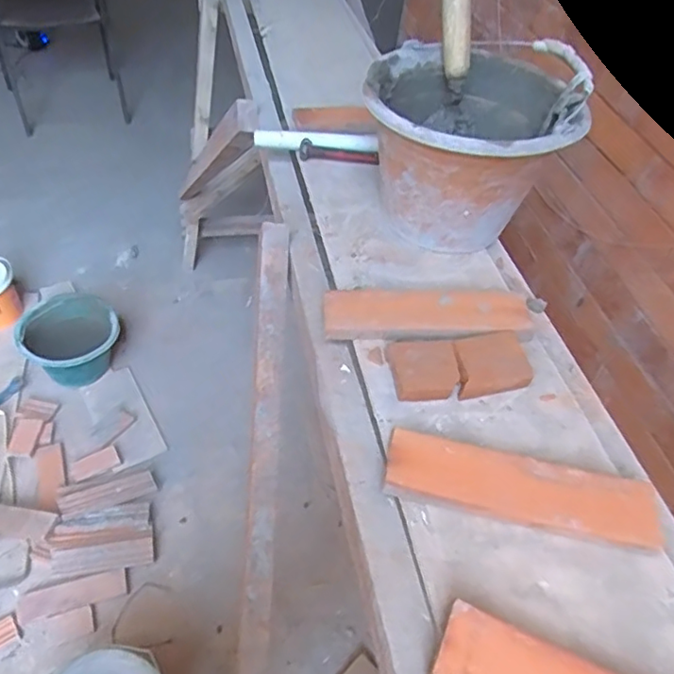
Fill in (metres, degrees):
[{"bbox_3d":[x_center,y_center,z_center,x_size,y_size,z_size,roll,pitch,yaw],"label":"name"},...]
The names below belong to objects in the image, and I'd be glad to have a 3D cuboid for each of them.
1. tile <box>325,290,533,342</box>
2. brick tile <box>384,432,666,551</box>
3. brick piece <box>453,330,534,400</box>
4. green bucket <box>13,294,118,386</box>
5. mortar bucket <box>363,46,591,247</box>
[{"bbox_3d":[0.097,-0.024,0.632,0.217,0.020,0.070,3,47,-5],"label":"tile"},{"bbox_3d":[0.157,0.128,0.500,0.224,0.017,0.062,12,47,4],"label":"brick tile"},{"bbox_3d":[0.152,0.026,0.583,0.073,0.016,0.065,-5,48,-11],"label":"brick piece"},{"bbox_3d":[-0.767,0.021,1.697,0.252,0.185,0.262,4,47,-4],"label":"green bucket"},{"bbox_3d":[0.150,-0.221,0.705,0.236,0.174,0.239,4,47,-4],"label":"mortar bucket"}]

